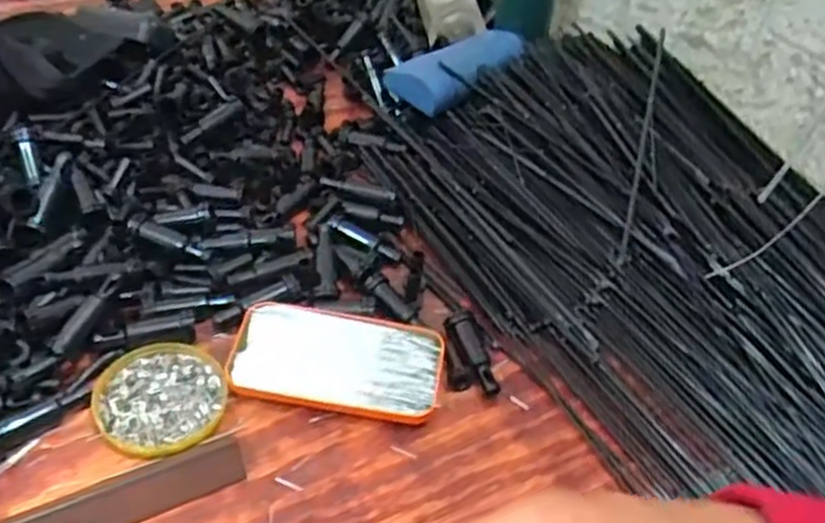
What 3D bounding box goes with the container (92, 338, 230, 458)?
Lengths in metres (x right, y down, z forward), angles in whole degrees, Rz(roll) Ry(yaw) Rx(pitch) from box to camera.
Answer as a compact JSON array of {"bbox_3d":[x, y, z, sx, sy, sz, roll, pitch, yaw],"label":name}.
[{"bbox_3d":[-0.169,0.090,0.515,0.082,0.012,0.083,4,44,-4],"label":"container"}]

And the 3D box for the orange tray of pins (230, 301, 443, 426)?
[{"bbox_3d":[-0.052,0.070,0.539,0.144,0.020,0.075,10,44,1],"label":"orange tray of pins"}]

